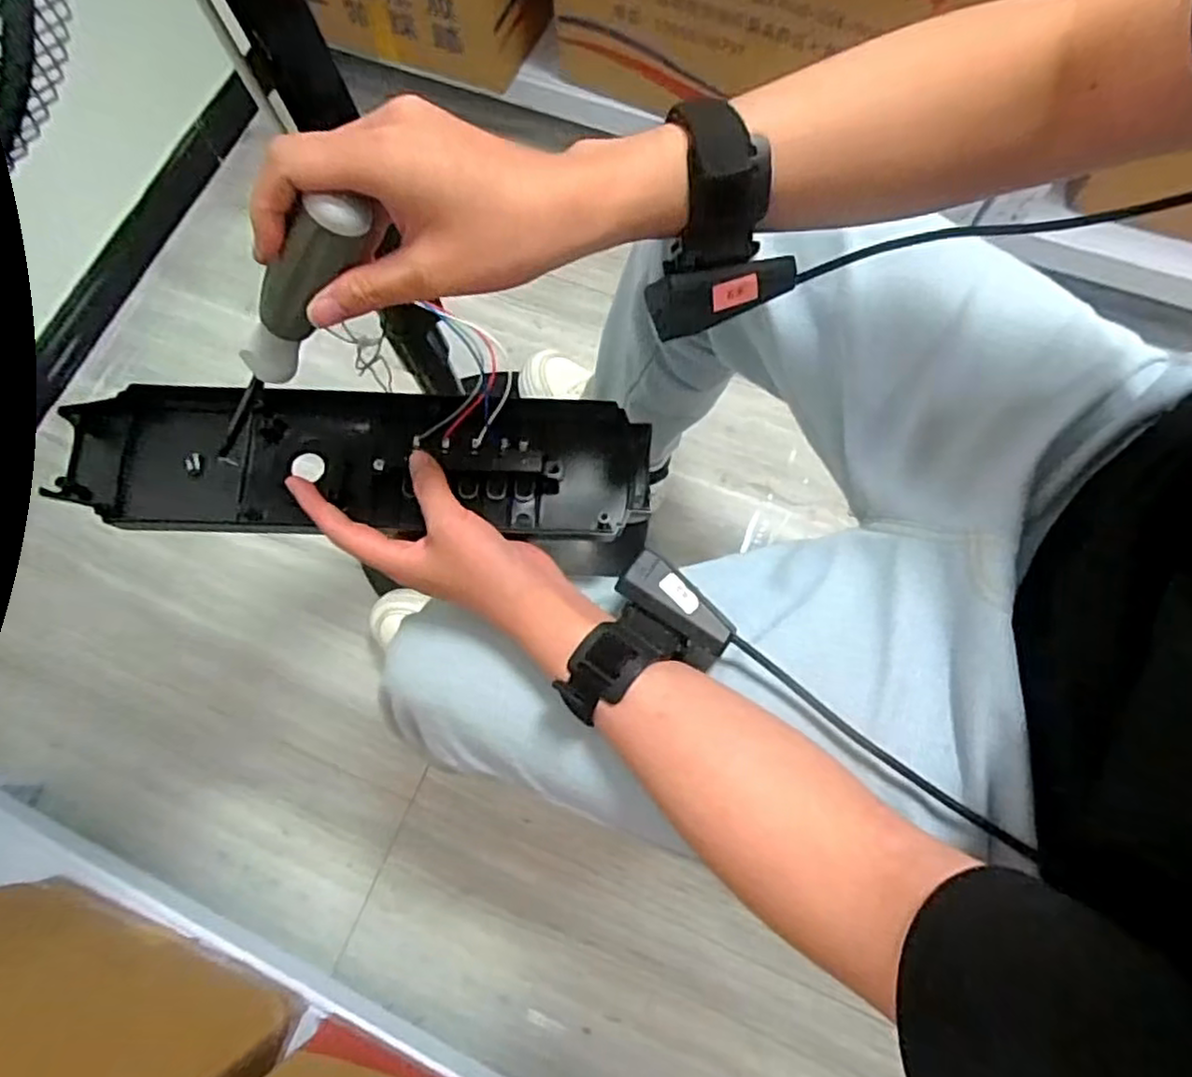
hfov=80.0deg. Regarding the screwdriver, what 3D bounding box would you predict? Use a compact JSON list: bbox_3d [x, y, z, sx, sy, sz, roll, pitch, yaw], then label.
[{"bbox_3d":[-0.157,-0.092,0.347,0.024,0.191,0.021,-2,67,-41],"label":"screwdriver"}]

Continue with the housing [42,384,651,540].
[{"bbox_3d":[-0.149,-0.046,0.462,0.360,0.057,0.095,1,73,-1],"label":"housing"}]

